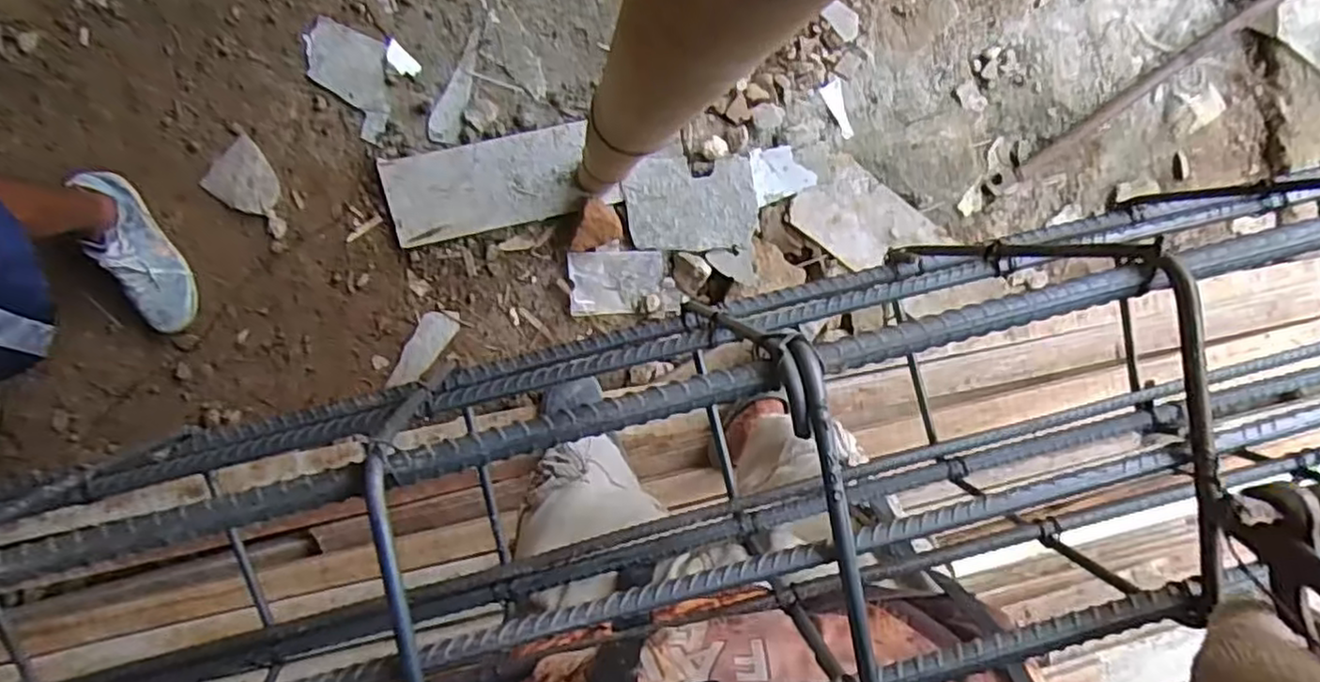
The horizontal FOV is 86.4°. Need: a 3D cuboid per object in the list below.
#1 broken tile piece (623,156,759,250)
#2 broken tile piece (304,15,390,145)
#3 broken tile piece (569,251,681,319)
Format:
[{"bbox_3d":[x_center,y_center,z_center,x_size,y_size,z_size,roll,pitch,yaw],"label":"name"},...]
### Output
[{"bbox_3d":[0.058,-0.249,1.277,0.232,0.013,0.161,-1,103,1],"label":"broken tile piece"},{"bbox_3d":[-0.538,-0.449,1.211,0.127,0.009,0.195,-2,98,-6],"label":"broken tile piece"},{"bbox_3d":[-0.065,-0.107,1.310,0.200,0.020,0.118,-1,92,-5],"label":"broken tile piece"}]

